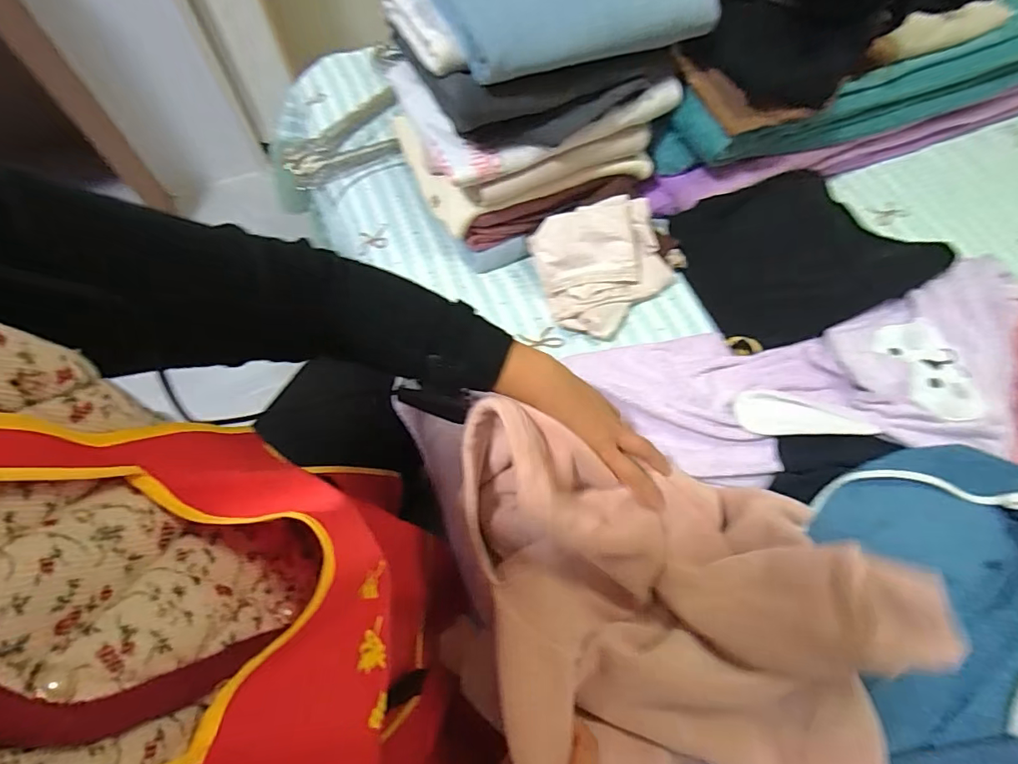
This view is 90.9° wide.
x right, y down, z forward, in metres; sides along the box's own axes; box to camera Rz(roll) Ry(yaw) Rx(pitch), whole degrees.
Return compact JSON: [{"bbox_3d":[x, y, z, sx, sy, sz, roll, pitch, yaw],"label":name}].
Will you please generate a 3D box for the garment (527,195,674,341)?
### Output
[{"bbox_3d":[0.134,-0.154,0.675,0.175,0.073,0.162,-17,66,-9],"label":"garment"}]

